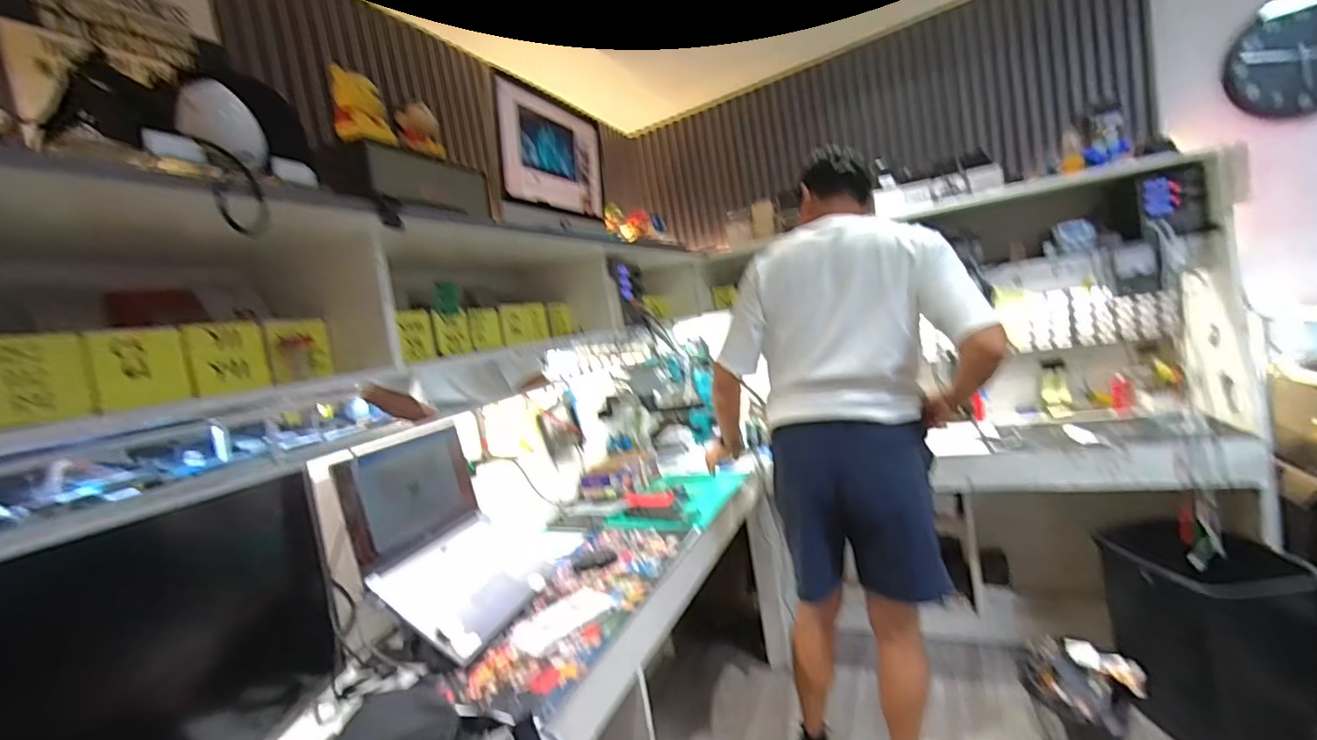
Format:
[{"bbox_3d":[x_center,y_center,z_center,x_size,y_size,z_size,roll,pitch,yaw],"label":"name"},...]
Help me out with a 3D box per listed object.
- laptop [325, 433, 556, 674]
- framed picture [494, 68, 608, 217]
[{"bbox_3d":[-0.383,0.299,1.087,0.193,0.327,0.355,-6,4,17],"label":"laptop"},{"bbox_3d":[-0.274,-0.590,1.545,0.038,0.310,0.482,-5,4,24],"label":"framed picture"}]

